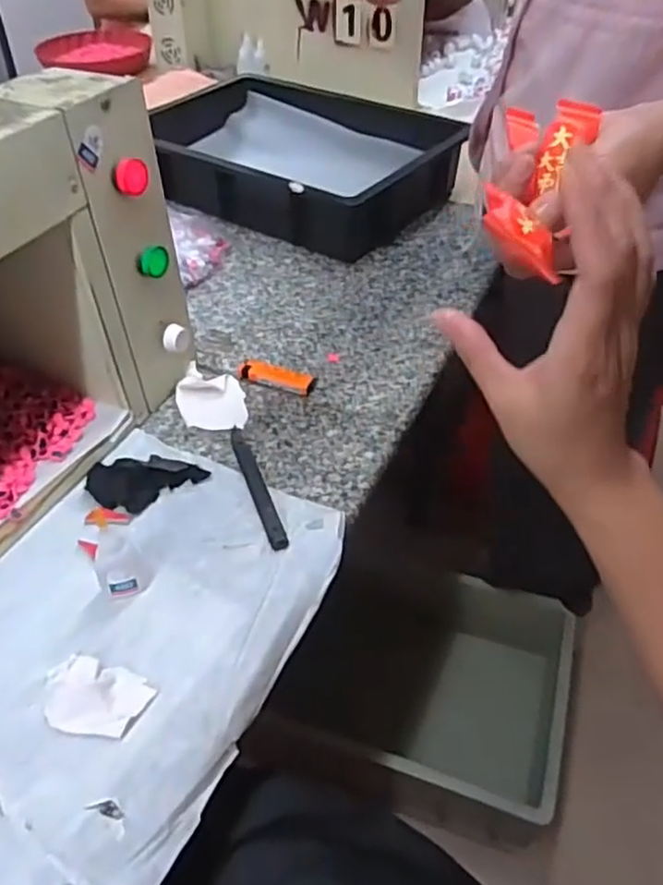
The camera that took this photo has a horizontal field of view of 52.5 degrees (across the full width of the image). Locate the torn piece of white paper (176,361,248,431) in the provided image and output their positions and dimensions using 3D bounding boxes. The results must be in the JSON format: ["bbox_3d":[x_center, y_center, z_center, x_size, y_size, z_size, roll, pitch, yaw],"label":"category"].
[{"bbox_3d":[-0.118,-0.045,0.660,0.065,0.018,0.083,-8,45,-7],"label":"torn piece of white paper"}]

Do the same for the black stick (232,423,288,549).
[{"bbox_3d":[-0.066,0.033,0.581,0.015,0.008,0.147,-15,46,-14],"label":"black stick"}]

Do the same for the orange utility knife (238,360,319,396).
[{"bbox_3d":[-0.056,-0.067,0.689,0.080,0.013,0.028,17,47,18],"label":"orange utility knife"}]

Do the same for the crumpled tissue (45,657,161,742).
[{"bbox_3d":[-0.157,0.170,0.446,0.070,0.006,0.047,13,46,14],"label":"crumpled tissue"}]

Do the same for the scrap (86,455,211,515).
[{"bbox_3d":[-0.162,0.035,0.574,0.103,0.023,0.053,0,44,2],"label":"scrap"}]

